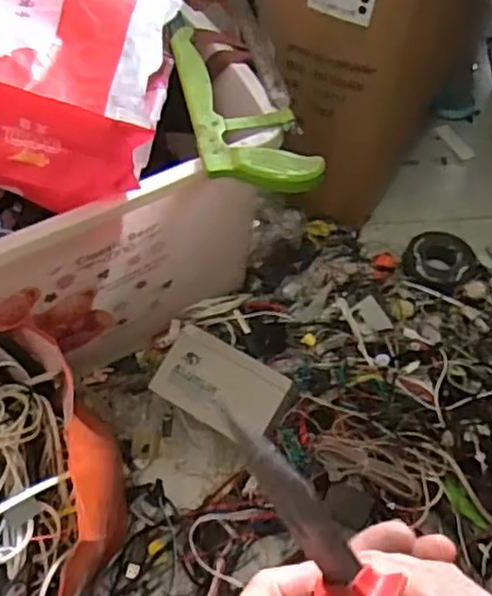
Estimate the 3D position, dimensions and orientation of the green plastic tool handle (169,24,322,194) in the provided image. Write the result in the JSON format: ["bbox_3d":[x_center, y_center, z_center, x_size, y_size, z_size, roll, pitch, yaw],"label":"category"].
[{"bbox_3d":[-0.008,-0.209,0.709,0.105,0.022,0.269,-10,55,-8],"label":"green plastic tool handle"}]

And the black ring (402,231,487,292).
[{"bbox_3d":[0.278,-0.053,0.971,0.102,0.031,0.103,0,54,0],"label":"black ring"}]

